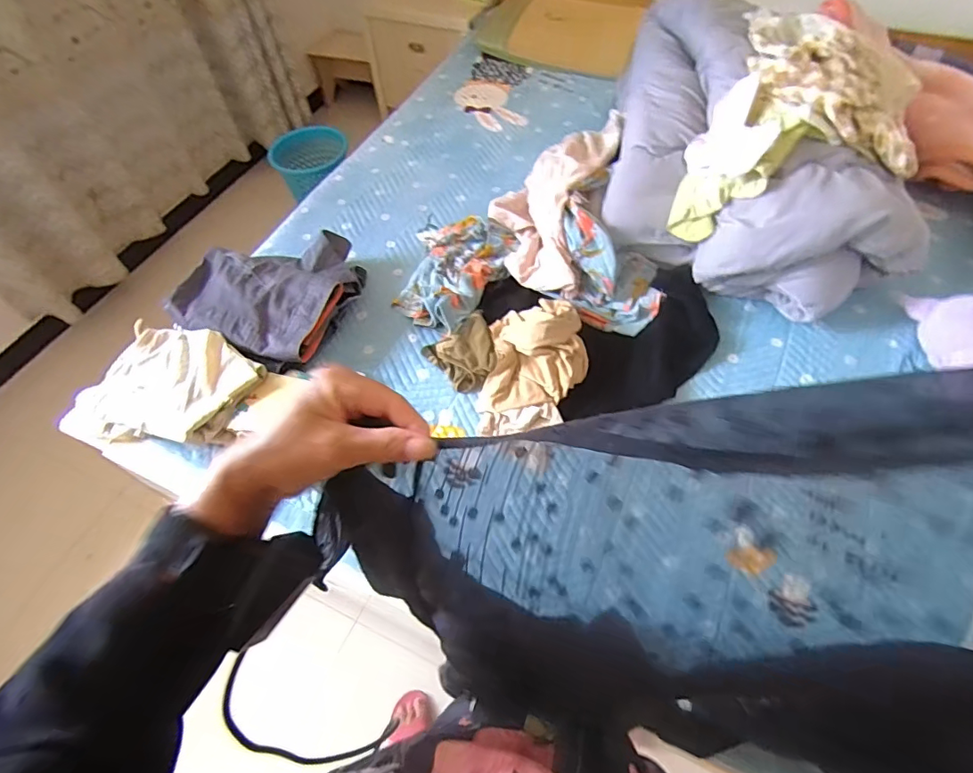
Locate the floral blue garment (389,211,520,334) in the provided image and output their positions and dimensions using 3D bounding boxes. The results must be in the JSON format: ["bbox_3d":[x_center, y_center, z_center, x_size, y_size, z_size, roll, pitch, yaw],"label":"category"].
[{"bbox_3d":[-0.080,-0.280,1.176,0.248,0.068,0.364,11,58,10],"label":"floral blue garment"}]

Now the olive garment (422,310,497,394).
[{"bbox_3d":[-0.044,-0.069,1.049,0.139,0.050,0.152,-26,59,-13],"label":"olive garment"}]

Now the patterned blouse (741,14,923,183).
[{"bbox_3d":[0.725,-0.629,1.040,0.362,0.131,0.410,11,58,10],"label":"patterned blouse"}]

